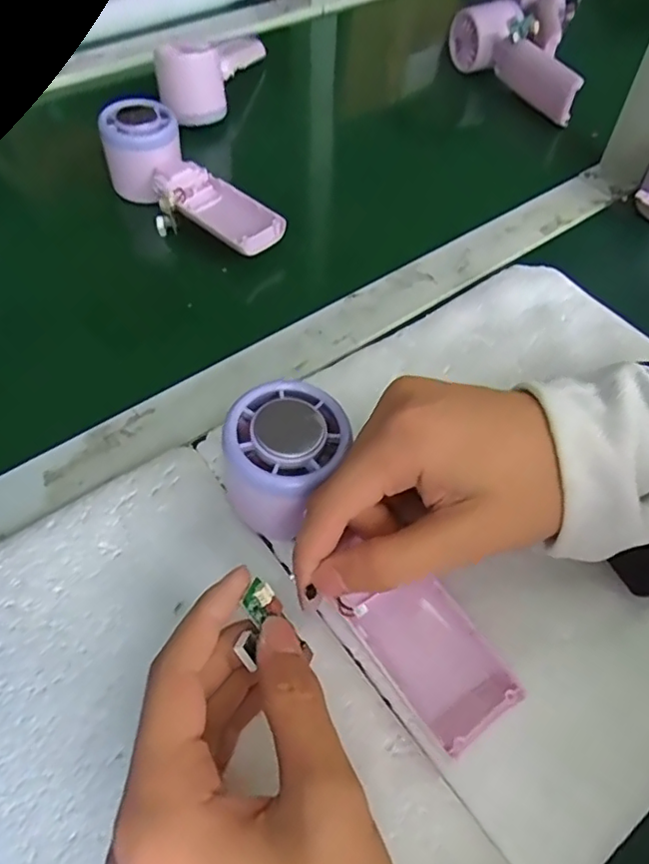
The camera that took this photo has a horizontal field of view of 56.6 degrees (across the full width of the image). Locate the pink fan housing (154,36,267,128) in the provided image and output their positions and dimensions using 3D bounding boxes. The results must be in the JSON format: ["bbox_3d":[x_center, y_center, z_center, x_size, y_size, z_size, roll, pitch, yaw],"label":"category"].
[{"bbox_3d":[-0.104,-0.342,0.556,0.057,0.055,0.144,12,55,6],"label":"pink fan housing"}]

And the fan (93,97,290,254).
[{"bbox_3d":[-0.100,-0.180,0.431,0.154,0.051,0.061,36,59,23],"label":"fan"}]

